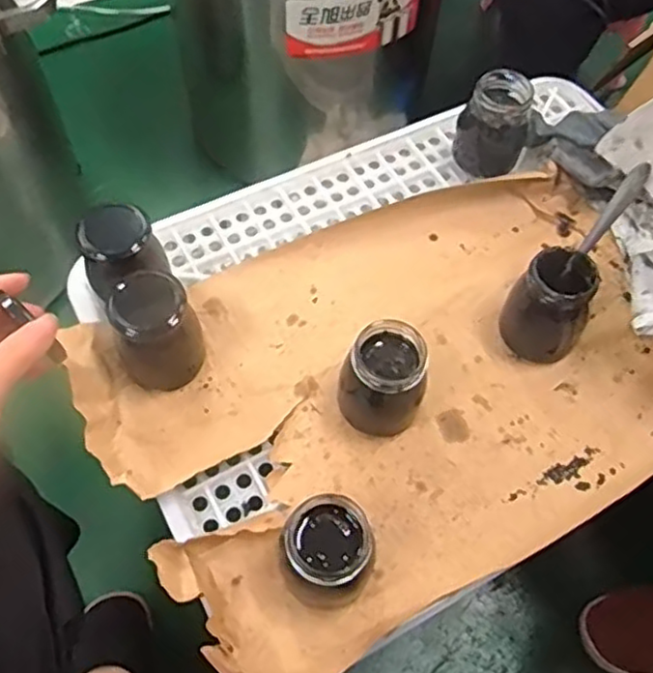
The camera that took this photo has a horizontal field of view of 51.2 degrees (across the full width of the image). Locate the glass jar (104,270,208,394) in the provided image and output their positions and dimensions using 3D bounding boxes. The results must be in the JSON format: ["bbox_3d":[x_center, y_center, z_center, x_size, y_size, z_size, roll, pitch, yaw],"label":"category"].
[{"bbox_3d":[-0.134,-0.005,0.546,0.063,0.095,0.063,2,60,-3],"label":"glass jar"}]

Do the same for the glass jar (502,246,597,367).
[{"bbox_3d":[0.186,-0.024,0.568,0.063,0.083,0.060,2,60,-3],"label":"glass jar"}]

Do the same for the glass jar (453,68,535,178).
[{"bbox_3d":[0.166,-0.207,0.677,0.069,0.087,0.062,22,61,8],"label":"glass jar"}]

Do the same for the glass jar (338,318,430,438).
[{"bbox_3d":[0.043,0.034,0.527,0.066,0.082,0.059,18,61,6],"label":"glass jar"}]

